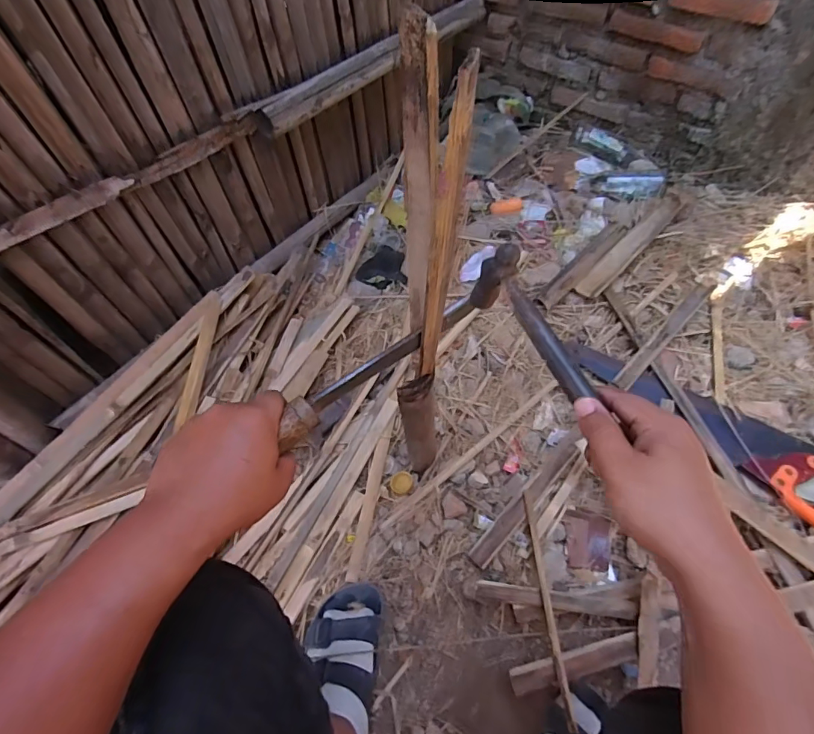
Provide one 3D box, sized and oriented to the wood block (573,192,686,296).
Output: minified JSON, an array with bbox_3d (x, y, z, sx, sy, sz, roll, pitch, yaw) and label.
[{"bbox_3d":[0.508,-0.278,1.048,0.060,0.020,0.378,29,63,37],"label":"wood block"}]

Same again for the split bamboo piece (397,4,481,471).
[{"bbox_3d":[0.015,-0.007,0.462,0.041,0.561,0.074,-4,54,-1],"label":"split bamboo piece"}]

